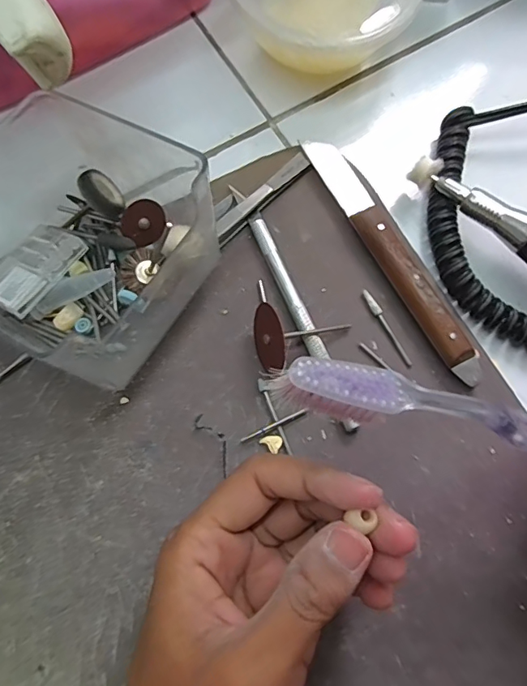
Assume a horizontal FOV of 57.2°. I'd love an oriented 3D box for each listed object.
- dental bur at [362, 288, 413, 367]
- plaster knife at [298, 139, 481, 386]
[{"bbox_3d":[0.062,-0.008,0.243,0.005,0.004,0.044,-27,78,-8],"label":"dental bur"},{"bbox_3d":[0.064,-0.046,0.247,0.018,0.014,0.149,-27,78,-8],"label":"plaster knife"}]

